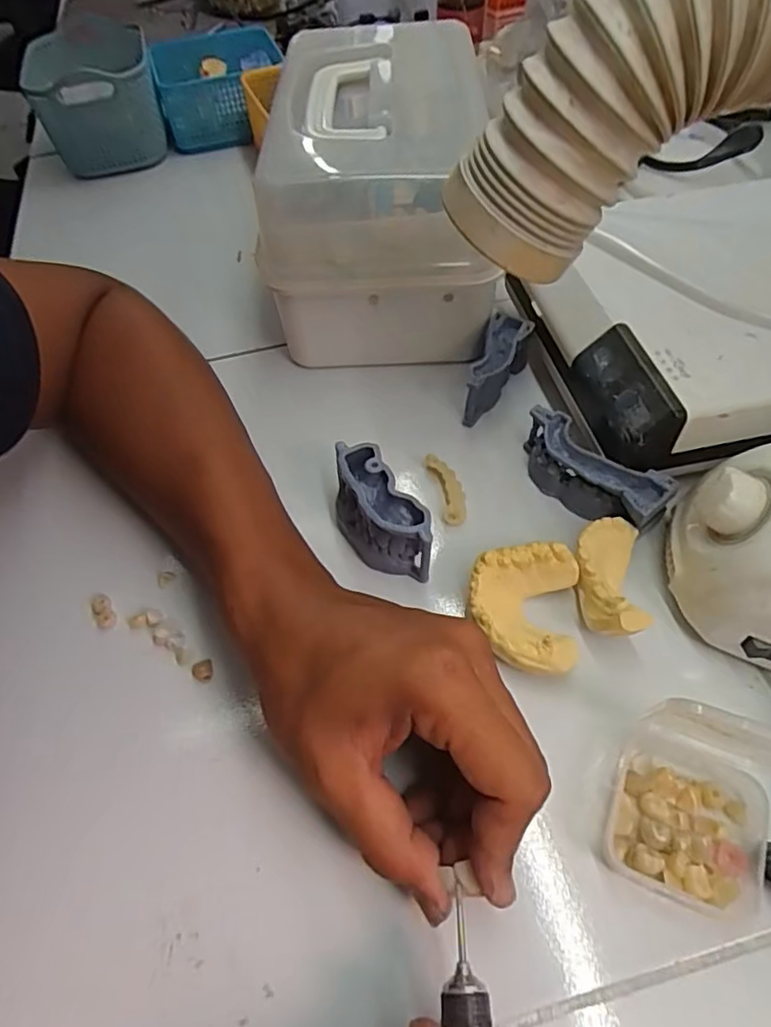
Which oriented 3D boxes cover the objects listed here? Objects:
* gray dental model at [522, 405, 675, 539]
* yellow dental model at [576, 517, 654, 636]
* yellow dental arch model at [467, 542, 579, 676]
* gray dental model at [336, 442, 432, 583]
[{"bbox_3d":[0.113,-0.021,0.333,0.087,0.031,0.030,35,64,24],"label":"gray dental model"},{"bbox_3d":[0.111,0.034,0.299,0.033,0.026,0.066,9,43,9],"label":"yellow dental model"},{"bbox_3d":[0.067,0.046,0.294,0.052,0.025,0.063,8,56,8],"label":"yellow dental arch model"},{"bbox_3d":[-0.004,0.001,0.320,0.032,0.037,0.073,-27,58,-15],"label":"gray dental model"}]

